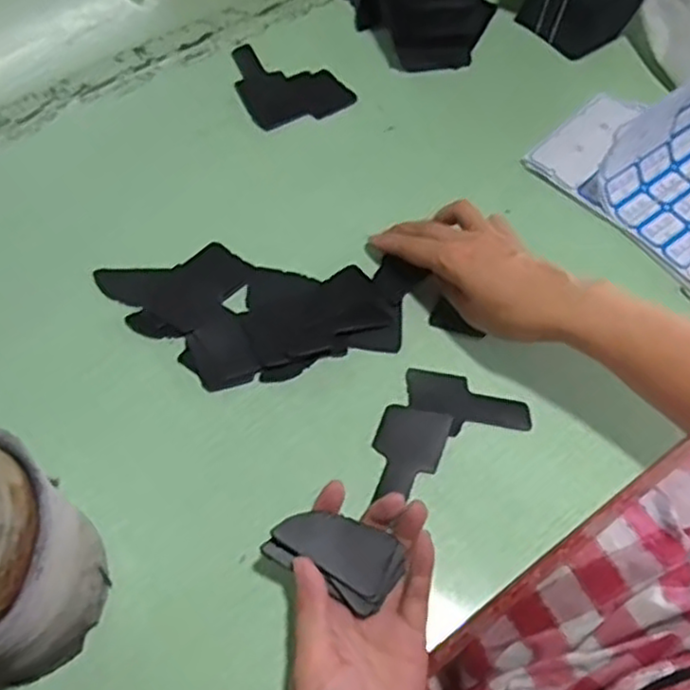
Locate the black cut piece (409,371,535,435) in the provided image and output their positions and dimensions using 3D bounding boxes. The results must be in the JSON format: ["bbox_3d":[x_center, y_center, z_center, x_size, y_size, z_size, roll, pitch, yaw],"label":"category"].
[{"bbox_3d":[0.084,0.040,0.492,0.084,0.004,0.040,8,62,3],"label":"black cut piece"}]

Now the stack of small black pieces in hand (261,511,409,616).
[{"bbox_3d":[-0.006,0.119,0.409,0.074,0.010,0.041,21,63,1],"label":"stack of small black pieces in hand"}]

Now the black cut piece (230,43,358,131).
[{"bbox_3d":[-0.056,-0.232,0.631,0.086,0.004,0.111,-33,68,-17],"label":"black cut piece"}]

